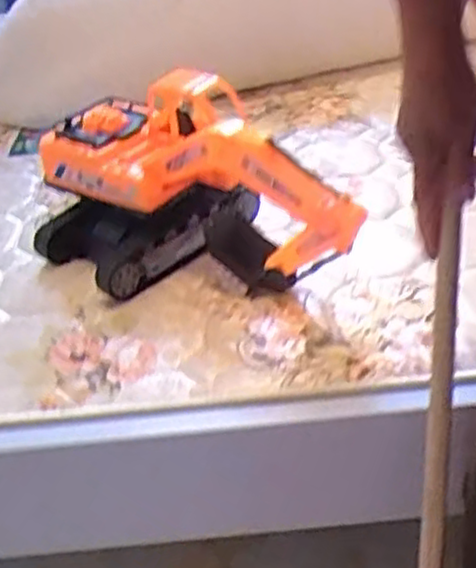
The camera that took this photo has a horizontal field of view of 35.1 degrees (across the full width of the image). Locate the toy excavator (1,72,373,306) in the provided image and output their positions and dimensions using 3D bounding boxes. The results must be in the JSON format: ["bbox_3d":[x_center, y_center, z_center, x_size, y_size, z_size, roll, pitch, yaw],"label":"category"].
[{"bbox_3d":[-0.062,-0.117,0.857,0.364,0.194,0.199,4,36,16],"label":"toy excavator"}]

